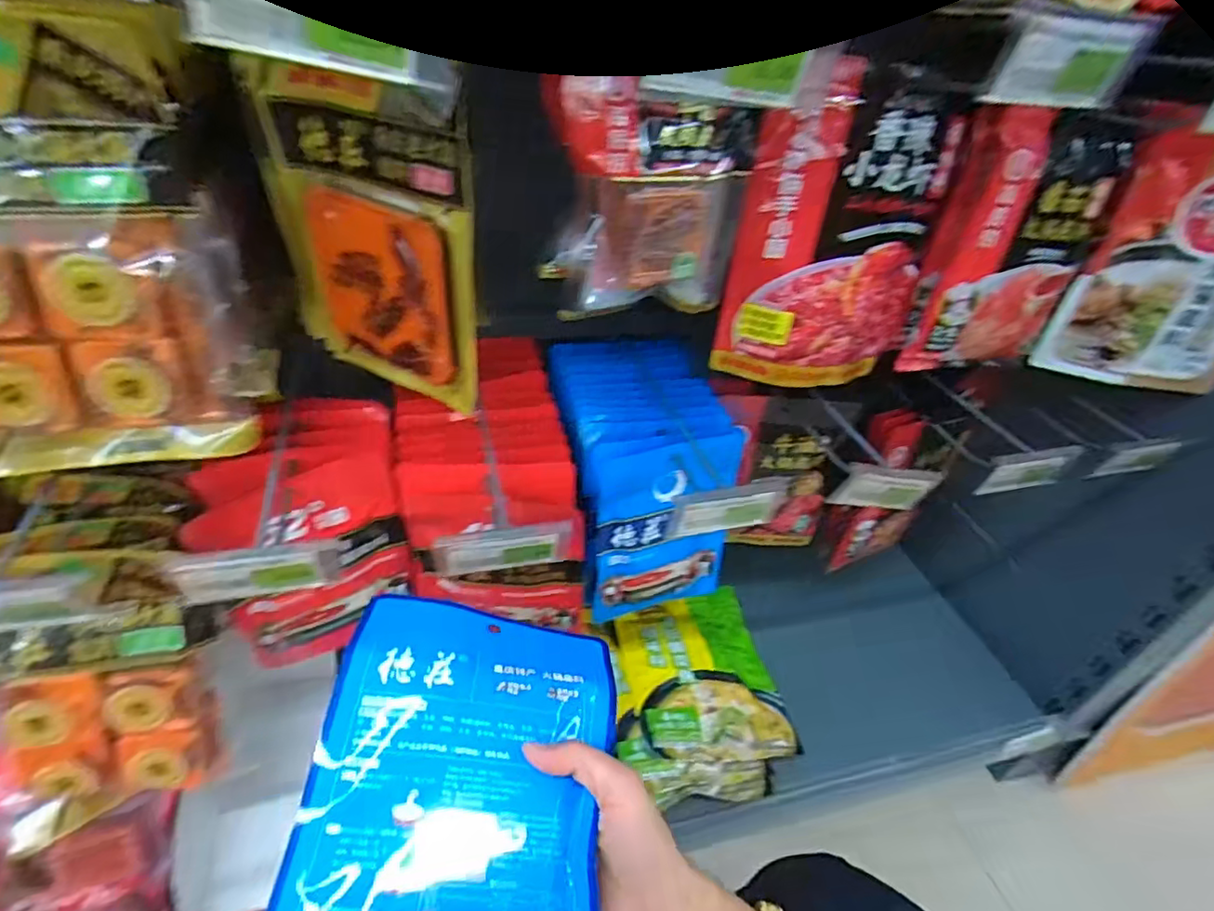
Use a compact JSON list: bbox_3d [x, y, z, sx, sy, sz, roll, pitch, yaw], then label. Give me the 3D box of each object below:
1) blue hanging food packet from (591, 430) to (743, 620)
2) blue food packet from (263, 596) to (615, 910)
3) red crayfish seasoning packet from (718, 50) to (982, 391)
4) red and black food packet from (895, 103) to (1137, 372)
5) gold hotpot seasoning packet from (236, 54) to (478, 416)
[{"bbox_3d":[0.060,0.074,0.612,0.149,0.212,0.033,-10,41,-21],"label":"blue hanging food packet"},{"bbox_3d":[-0.077,0.181,0.316,0.152,0.030,0.207,11,52,-9],"label":"blue food packet"},{"bbox_3d":[0.199,-0.180,0.507,0.181,0.247,0.027,2,30,-8],"label":"red crayfish seasoning packet"},{"bbox_3d":[0.369,-0.178,0.528,0.155,0.216,0.032,-1,34,-11],"label":"red and black food packet"},{"bbox_3d":[-0.159,-0.138,0.400,0.165,0.193,0.027,25,41,22],"label":"gold hotpot seasoning packet"}]

